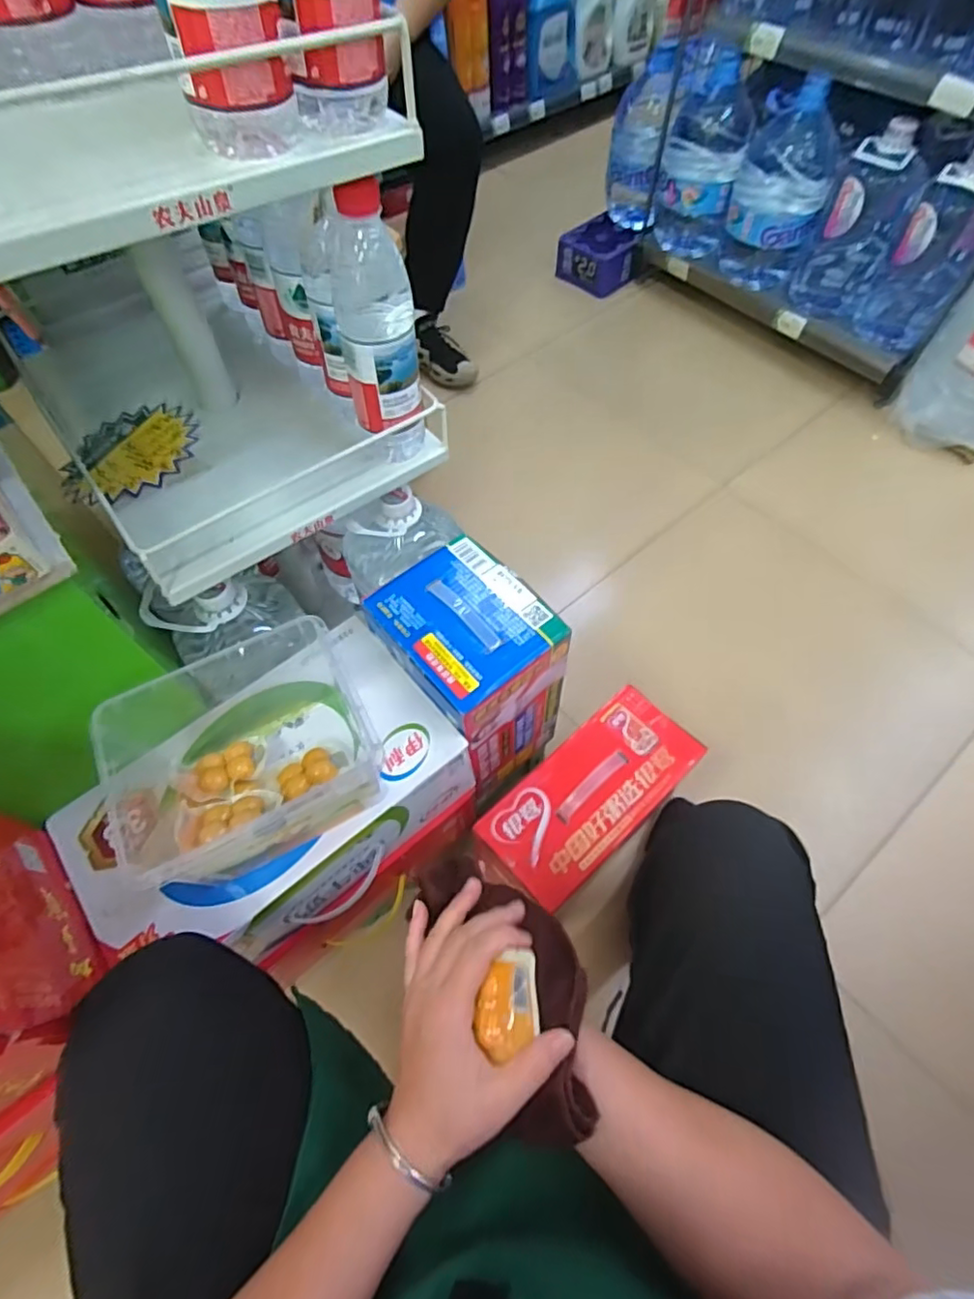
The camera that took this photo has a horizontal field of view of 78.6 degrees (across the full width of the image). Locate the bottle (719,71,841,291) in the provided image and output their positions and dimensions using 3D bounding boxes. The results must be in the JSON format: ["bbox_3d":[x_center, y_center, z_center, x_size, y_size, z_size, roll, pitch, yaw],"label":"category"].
[{"bbox_3d":[0.640,-0.983,1.308,0.196,0.344,0.151,17,62,12],"label":"bottle"}]

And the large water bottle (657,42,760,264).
[{"bbox_3d":[0.496,-1.106,1.386,0.177,0.341,0.150,9,61,7],"label":"large water bottle"}]

